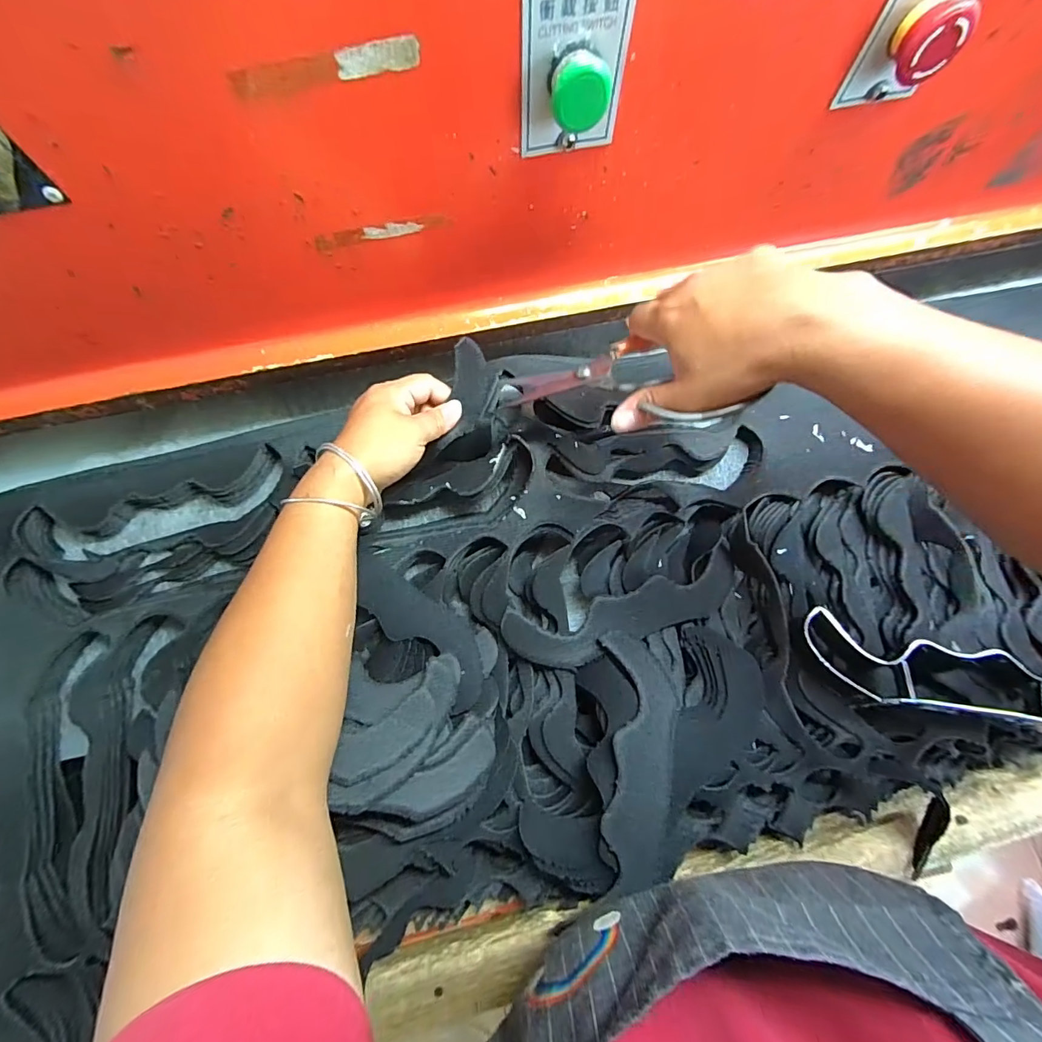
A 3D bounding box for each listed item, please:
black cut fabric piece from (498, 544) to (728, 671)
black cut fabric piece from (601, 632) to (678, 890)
[{"bbox_3d":[0.095,0.078,0.406,0.217,0.012,0.057,-16,74,-4],"label":"black cut fabric piece"},{"bbox_3d":[0.089,0.175,0.353,0.059,0.036,0.171,5,73,2],"label":"black cut fabric piece"}]

